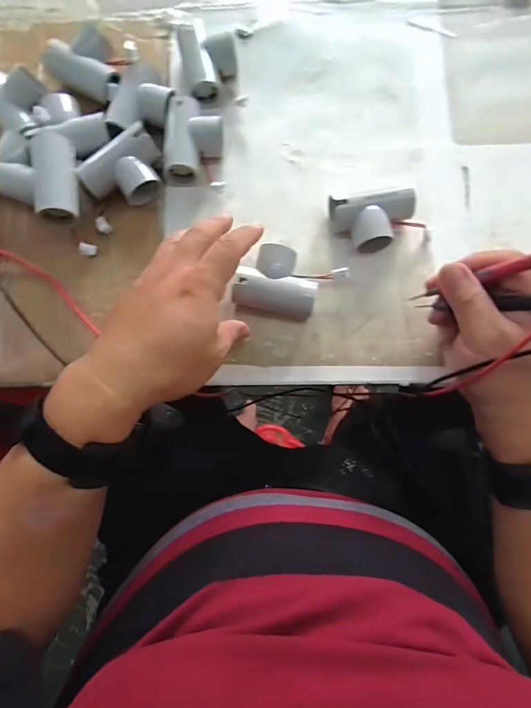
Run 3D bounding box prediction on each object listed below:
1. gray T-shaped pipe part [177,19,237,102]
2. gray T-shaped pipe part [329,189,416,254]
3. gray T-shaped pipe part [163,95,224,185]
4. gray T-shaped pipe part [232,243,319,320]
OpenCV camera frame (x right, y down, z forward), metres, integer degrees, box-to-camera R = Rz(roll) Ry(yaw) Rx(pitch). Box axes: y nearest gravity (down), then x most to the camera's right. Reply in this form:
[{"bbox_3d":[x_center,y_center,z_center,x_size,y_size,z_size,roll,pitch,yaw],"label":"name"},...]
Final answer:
[{"bbox_3d":[-0.056,-0.296,0.391,0.053,0.028,0.074,-14,80,-1],"label":"gray T-shaped pipe part"},{"bbox_3d":[0.099,-0.119,0.362,0.076,0.033,0.048,-6,80,0],"label":"gray T-shaped pipe part"},{"bbox_3d":[-0.068,-0.206,0.379,0.054,0.033,0.072,5,80,2],"label":"gray T-shaped pipe part"},{"bbox_3d":[0.010,-0.066,0.353,0.071,0.035,0.062,8,80,3],"label":"gray T-shaped pipe part"}]

